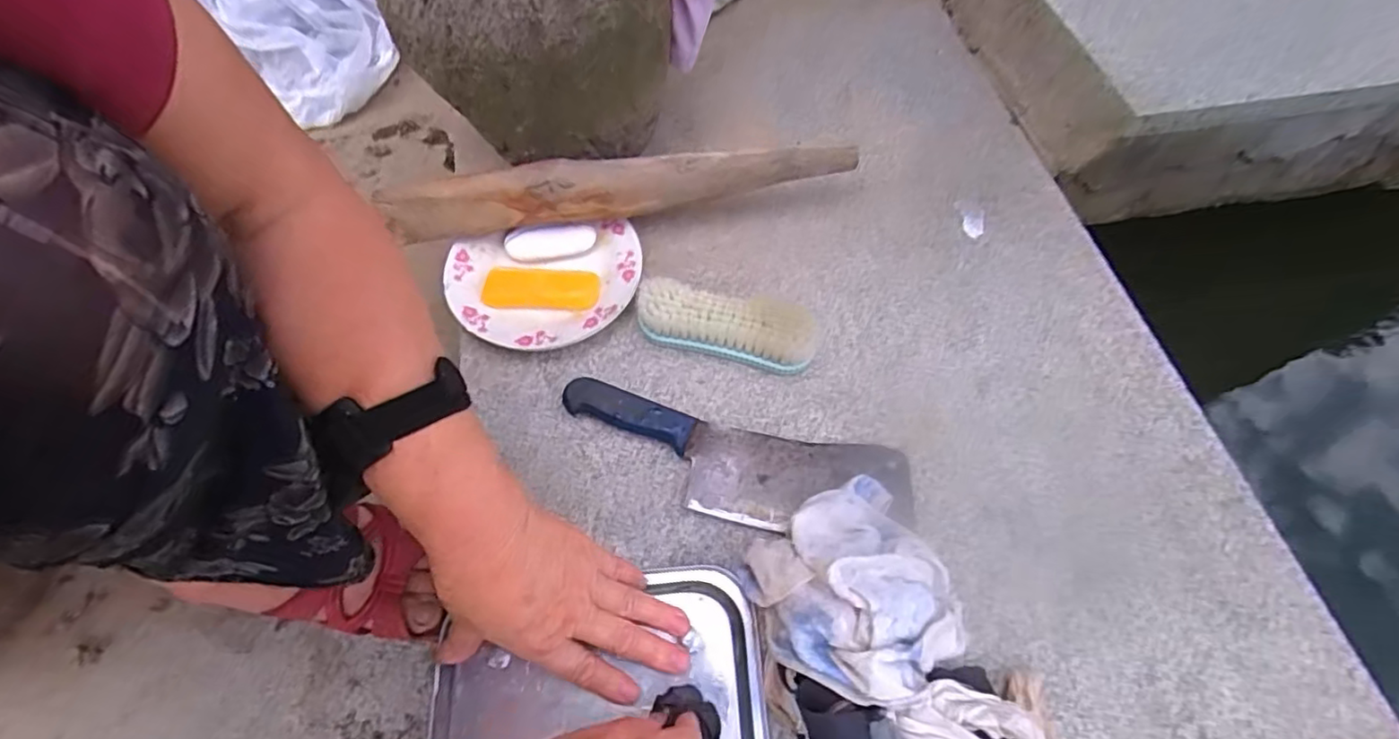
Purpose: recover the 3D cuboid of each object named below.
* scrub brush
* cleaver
[{"bbox_3d":[0.025,-0.041,0.527,0.150,0.037,0.057,15,63,6],"label":"scrub brush"},{"bbox_3d":[0.026,0.074,0.477,0.278,0.016,0.083,12,63,4],"label":"cleaver"}]

